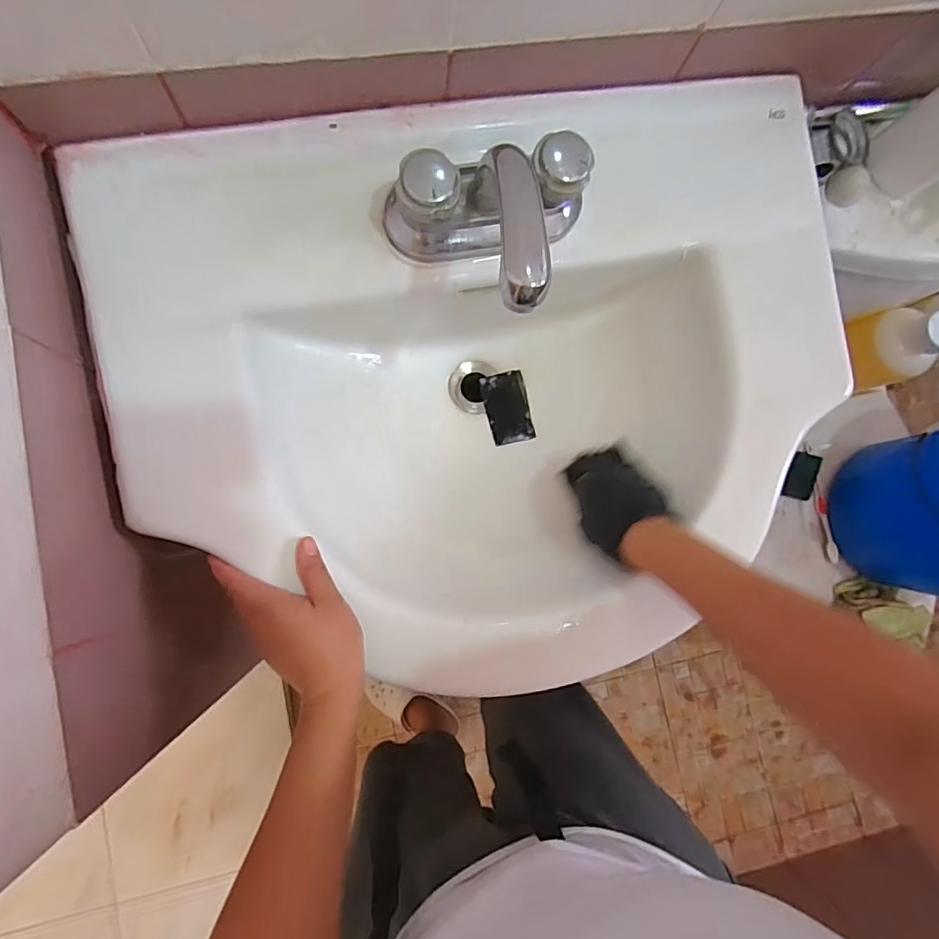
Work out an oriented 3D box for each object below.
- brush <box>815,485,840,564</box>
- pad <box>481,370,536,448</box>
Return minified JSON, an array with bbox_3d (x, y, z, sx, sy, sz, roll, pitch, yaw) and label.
[{"bbox_3d":[0.528,0.079,0.811,0.012,0.009,0.116,-11,86,-8],"label":"brush"},{"bbox_3d":[0.043,-0.069,0.611,0.047,0.018,0.080,-11,86,-8],"label":"pad"}]

